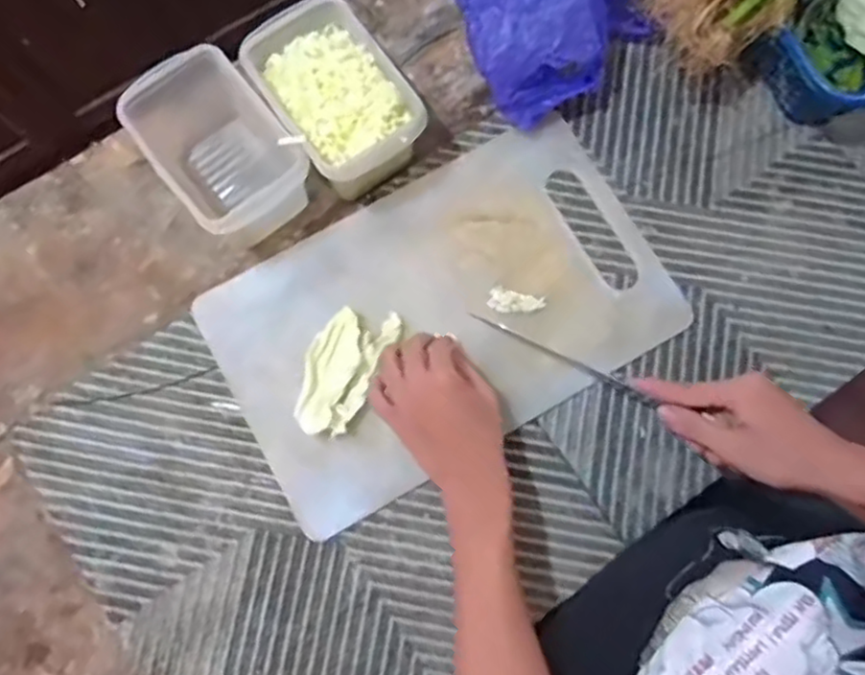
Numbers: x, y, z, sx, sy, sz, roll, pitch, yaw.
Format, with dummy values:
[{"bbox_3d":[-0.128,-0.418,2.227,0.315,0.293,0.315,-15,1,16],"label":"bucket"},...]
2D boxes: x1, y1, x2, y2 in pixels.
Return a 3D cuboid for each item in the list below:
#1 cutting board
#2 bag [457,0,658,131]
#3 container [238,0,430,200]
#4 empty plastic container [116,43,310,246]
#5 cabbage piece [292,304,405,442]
[{"bbox_3d":[0.007,-0.023,0.631,0.397,0.014,0.248,-30,79,-6],"label":"cutting board"},{"bbox_3d":[0.126,-0.315,0.622,0.212,0.149,0.146,-31,80,-6],"label":"bag"},{"bbox_3d":[-0.086,-0.210,0.629,0.105,0.097,0.157,-36,80,-7],"label":"container"},{"bbox_3d":[-0.190,-0.167,0.622,0.103,0.104,0.163,-39,80,-7],"label":"empty plastic container"},{"bbox_3d":[-0.080,0.026,0.608,0.060,0.023,0.121,28,80,6],"label":"cabbage piece"}]

